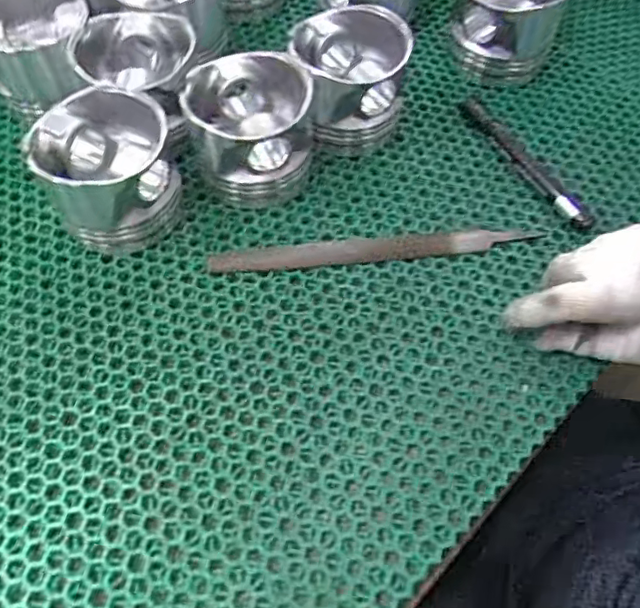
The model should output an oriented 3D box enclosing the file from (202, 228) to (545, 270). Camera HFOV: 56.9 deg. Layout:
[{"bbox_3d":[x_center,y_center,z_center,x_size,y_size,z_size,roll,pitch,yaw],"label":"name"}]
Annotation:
[{"bbox_3d":[0.039,-0.039,0.422,0.230,0.005,0.019,-5,60,-4],"label":"file"}]

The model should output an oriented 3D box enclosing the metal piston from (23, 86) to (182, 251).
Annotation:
[{"bbox_3d":[-0.144,-0.089,0.409,0.090,0.071,0.091,-11,61,-8],"label":"metal piston"}]

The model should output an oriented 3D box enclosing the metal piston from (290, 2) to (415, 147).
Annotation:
[{"bbox_3d":[0.024,-0.173,0.458,0.085,0.075,0.084,-2,60,-2],"label":"metal piston"}]

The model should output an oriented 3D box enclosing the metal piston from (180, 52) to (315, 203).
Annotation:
[{"bbox_3d":[-0.050,-0.124,0.432,0.089,0.071,0.087,-6,60,-5],"label":"metal piston"}]

